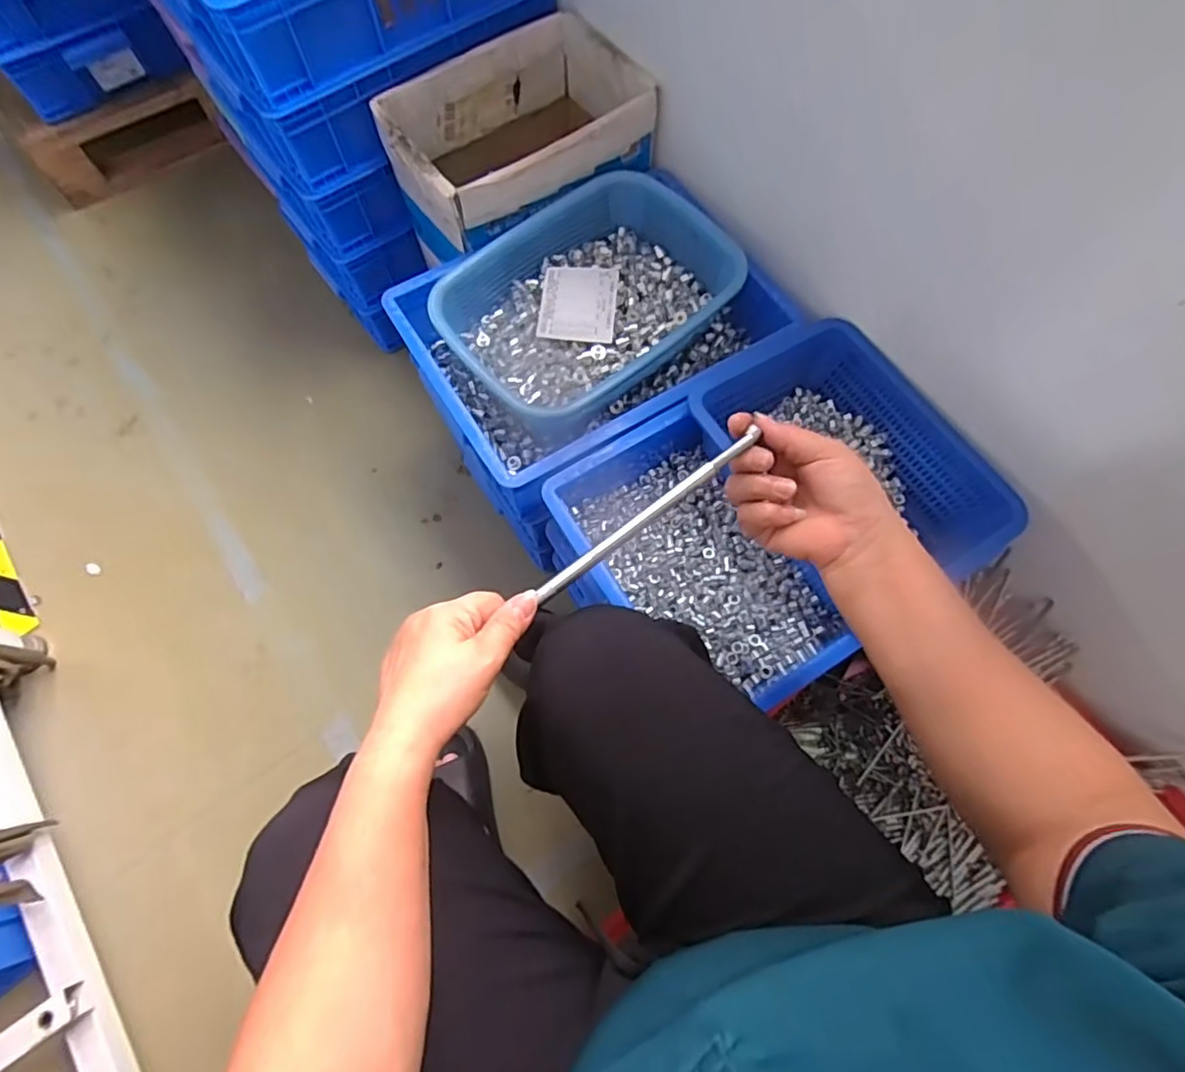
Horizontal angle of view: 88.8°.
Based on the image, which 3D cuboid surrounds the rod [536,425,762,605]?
[{"bbox_3d":[0.038,-0.014,0.418,0.183,0.009,0.010,-37,73,-3],"label":"rod"}]

